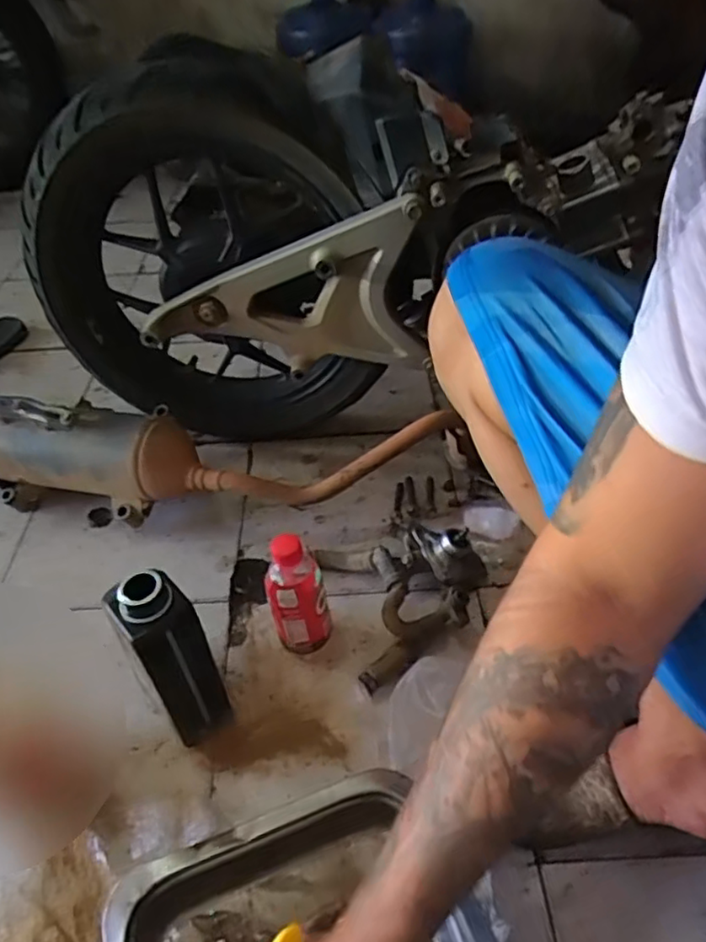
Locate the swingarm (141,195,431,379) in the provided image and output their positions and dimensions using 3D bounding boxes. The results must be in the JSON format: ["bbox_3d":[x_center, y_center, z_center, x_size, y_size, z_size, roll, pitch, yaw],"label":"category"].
[{"bbox_3d":[-0.087,-0.210,0.742,0.338,0.184,0.049,2,45,5],"label":"swingarm"}]

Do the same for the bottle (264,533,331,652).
[{"bbox_3d":[-0.058,0.136,0.673,0.061,0.169,0.052,-11,44,-6],"label":"bottle"}]

